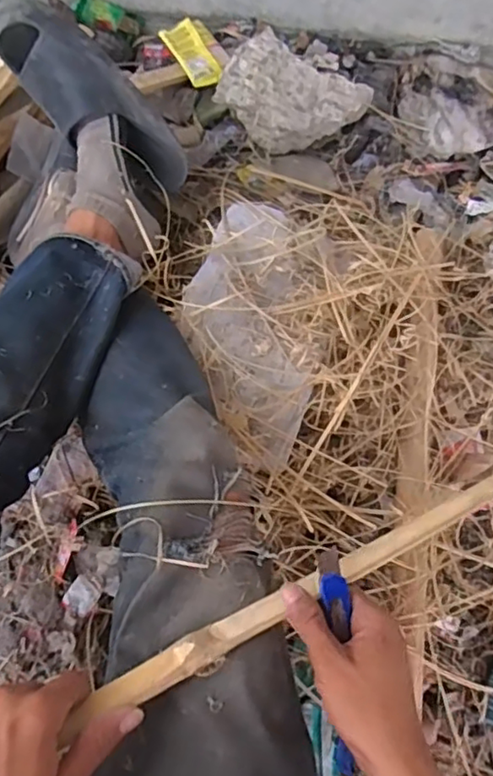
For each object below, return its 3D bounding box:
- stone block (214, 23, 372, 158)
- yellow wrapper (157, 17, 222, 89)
[{"bbox_3d":[0.077,-0.478,1.000,0.222,0.107,0.155,26,64,7],"label":"stone block"},{"bbox_3d":[-0.092,-0.567,1.011,0.058,0.017,0.119,-34,92,-17],"label":"yellow wrapper"}]

